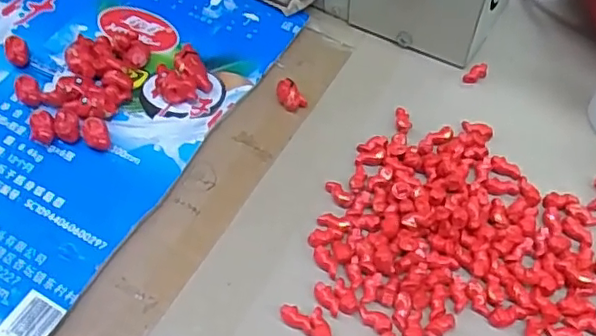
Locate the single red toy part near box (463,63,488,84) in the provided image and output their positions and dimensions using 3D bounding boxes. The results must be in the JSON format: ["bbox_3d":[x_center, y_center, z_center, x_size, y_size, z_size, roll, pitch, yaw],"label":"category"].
[{"bbox_3d":[0.114,-0.060,0.379,0.019,0.006,0.008,-34,61,-6],"label":"single red toy part near box"}]

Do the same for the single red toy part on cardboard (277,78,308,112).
[{"bbox_3d":[-0.004,-0.045,0.368,0.014,0.013,0.017,-30,61,-17],"label":"single red toy part on cardboard"}]

